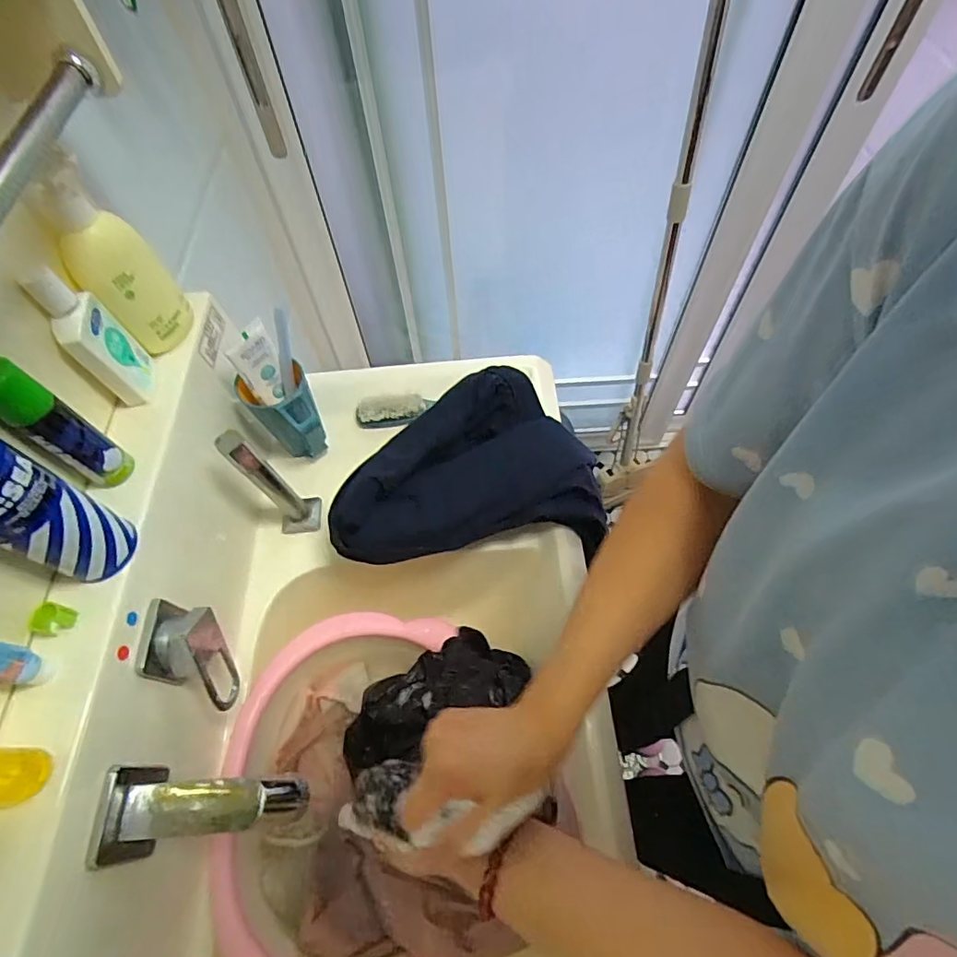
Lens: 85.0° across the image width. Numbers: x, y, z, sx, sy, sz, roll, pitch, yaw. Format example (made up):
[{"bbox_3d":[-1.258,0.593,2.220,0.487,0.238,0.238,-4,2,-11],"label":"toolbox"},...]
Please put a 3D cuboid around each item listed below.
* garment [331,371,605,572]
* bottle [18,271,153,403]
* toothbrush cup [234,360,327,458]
[{"bbox_3d":[-0.005,-0.016,0.564,0.281,0.086,0.198,-4,59,0],"label":"garment"},{"bbox_3d":[-0.327,-0.122,0.448,0.028,0.122,0.052,-17,60,-7],"label":"bottle"},{"bbox_3d":[-0.219,-0.065,0.598,0.074,0.105,0.075,-1,59,2],"label":"toothbrush cup"}]

